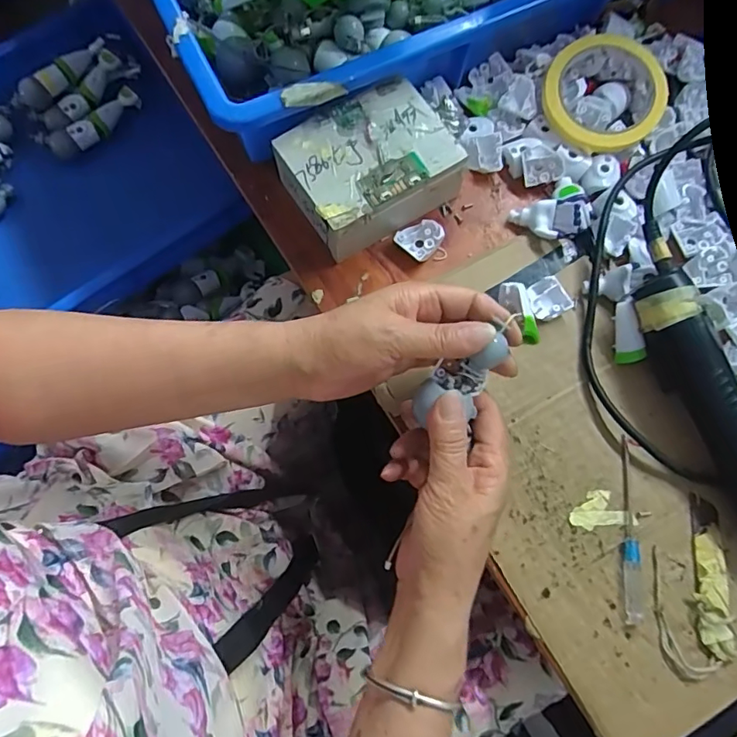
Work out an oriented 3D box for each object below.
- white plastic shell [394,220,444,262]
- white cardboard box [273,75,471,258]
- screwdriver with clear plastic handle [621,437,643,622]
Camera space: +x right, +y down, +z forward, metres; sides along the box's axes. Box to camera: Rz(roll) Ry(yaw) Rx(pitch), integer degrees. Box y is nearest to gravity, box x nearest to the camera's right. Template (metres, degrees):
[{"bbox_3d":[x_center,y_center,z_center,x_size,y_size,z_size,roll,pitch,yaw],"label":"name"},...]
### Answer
[{"bbox_3d":[0.043,-0.104,0.419,0.034,0.007,0.030,-33,103,16],"label":"white plastic shell"},{"bbox_3d":[0.000,-0.157,0.415,0.119,0.052,0.092,-31,77,-10],"label":"white cardboard box"},{"bbox_3d":[0.181,0.109,0.359,0.012,0.009,0.123,7,73,1],"label":"screwdriver with clear plastic handle"}]

